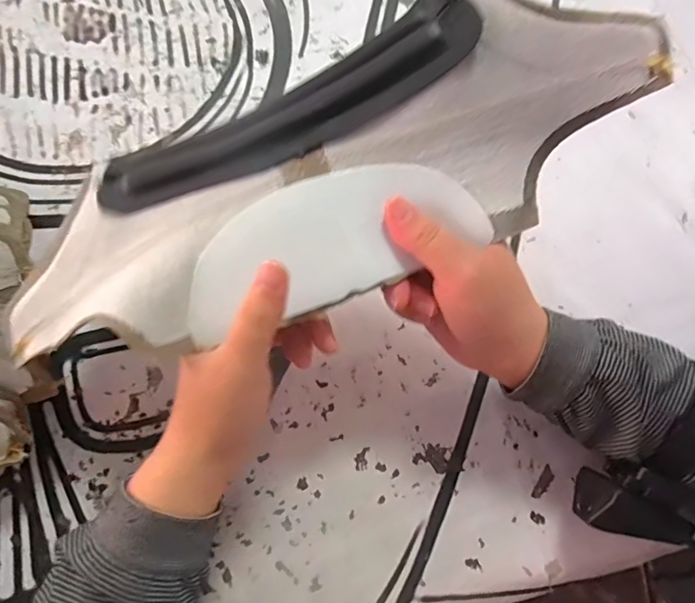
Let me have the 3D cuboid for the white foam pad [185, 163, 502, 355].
[{"bbox_3d":[-0.011,-0.035,0.272,0.164,0.020,0.064,-22,72,-7],"label":"white foam pad"}]

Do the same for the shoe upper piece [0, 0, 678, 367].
[{"bbox_3d":[-0.020,-0.068,0.273,0.366,0.060,0.122,-23,72,2],"label":"shoe upper piece"}]

